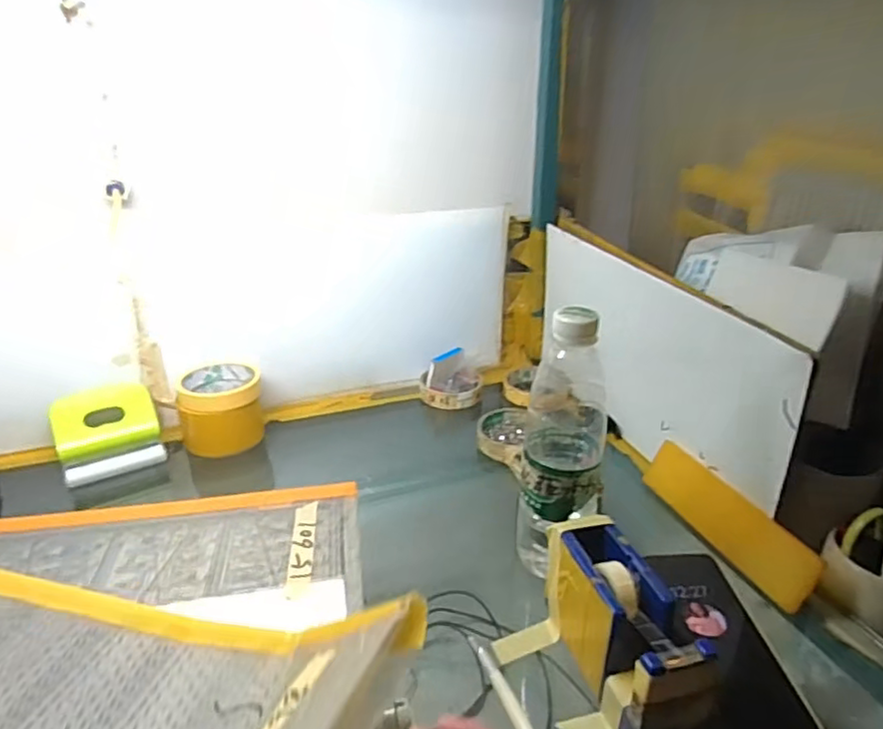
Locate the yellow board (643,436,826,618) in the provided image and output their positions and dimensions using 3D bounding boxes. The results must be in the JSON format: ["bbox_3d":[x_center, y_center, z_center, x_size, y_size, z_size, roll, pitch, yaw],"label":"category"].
[{"bbox_3d":[0.247,0.133,0.548,0.013,0.058,0.185,14,20,-25],"label":"yellow board"}]

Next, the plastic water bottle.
[{"bbox_3d":[0.095,0.065,0.480,0.061,0.219,0.067,2,25,3],"label":"plastic water bottle"}]

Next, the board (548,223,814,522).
[{"bbox_3d":[0.213,-0.010,0.667,0.014,0.183,0.415,-8,27,-17],"label":"board"}]

